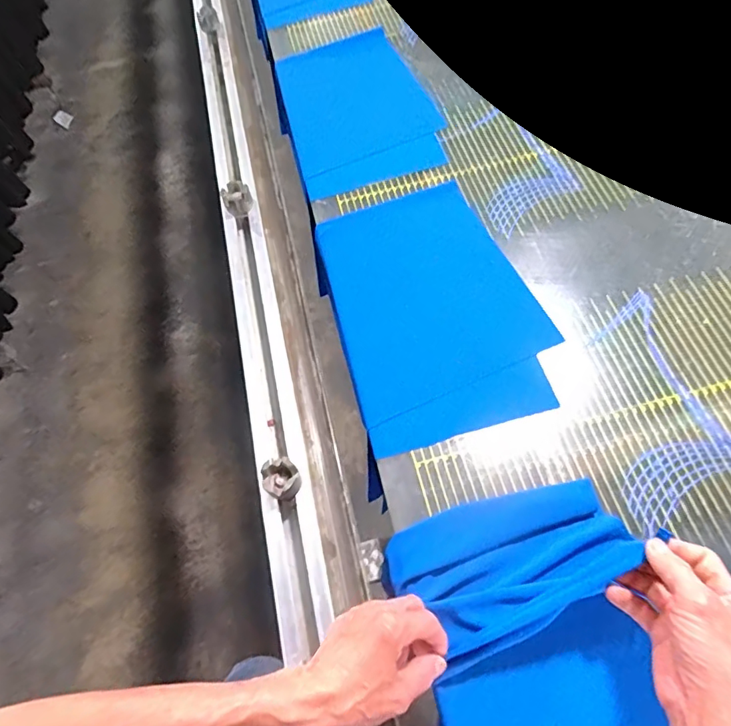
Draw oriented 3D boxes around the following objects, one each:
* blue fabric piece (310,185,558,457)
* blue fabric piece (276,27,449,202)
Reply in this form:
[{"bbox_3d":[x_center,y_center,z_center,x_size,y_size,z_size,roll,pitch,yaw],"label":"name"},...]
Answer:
[{"bbox_3d":[0.082,-0.072,0.629,0.235,0.024,0.345,-16,62,-5],"label":"blue fabric piece"},{"bbox_3d":[-0.014,-0.406,0.795,0.220,0.021,0.327,-16,62,-4],"label":"blue fabric piece"}]

